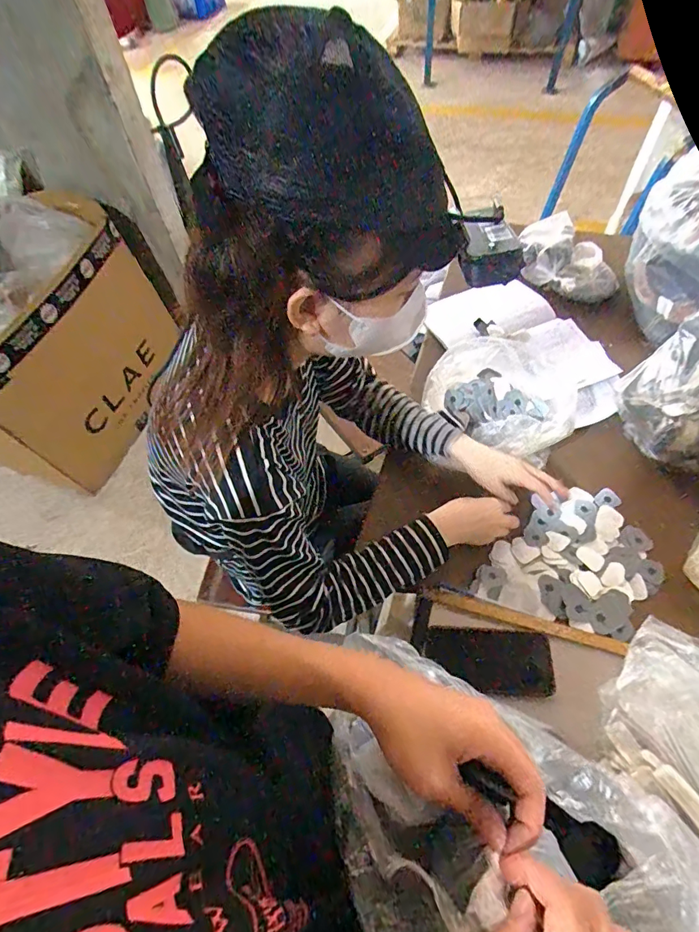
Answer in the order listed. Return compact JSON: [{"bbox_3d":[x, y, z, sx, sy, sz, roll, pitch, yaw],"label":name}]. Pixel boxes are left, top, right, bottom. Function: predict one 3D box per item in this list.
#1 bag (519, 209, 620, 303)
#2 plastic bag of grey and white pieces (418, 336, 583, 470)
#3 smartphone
[{"bbox_3d":[0.474,-0.467,1.008,0.172,0.069,0.237,-5,57,1],"label":"bag"},{"bbox_3d":[0.261,-0.117,0.789,0.247,0.086,0.242,12,59,12],"label":"plastic bag of grey and white pieces"},{"bbox_3d":[0.186,0.261,0.600,0.157,0.014,0.079,1,57,5],"label":"smartphone"}]

